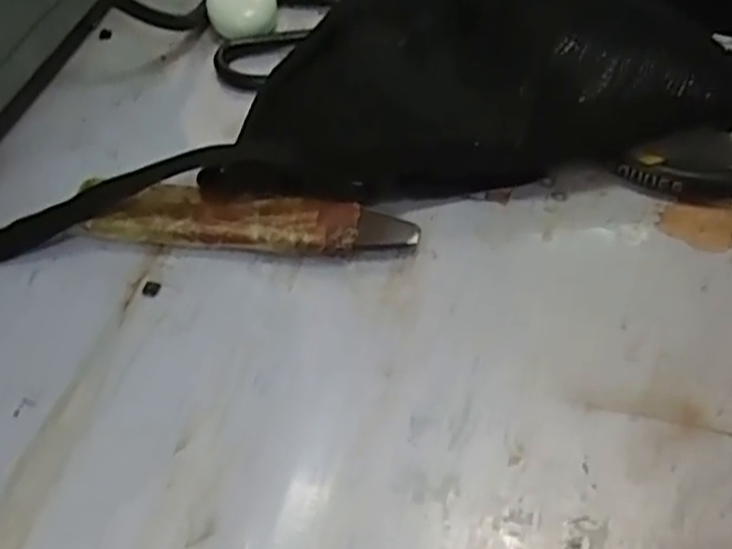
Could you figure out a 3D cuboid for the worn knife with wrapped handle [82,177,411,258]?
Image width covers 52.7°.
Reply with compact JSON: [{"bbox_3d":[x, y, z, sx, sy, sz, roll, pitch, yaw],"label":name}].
[{"bbox_3d":[-0.065,-0.028,0.395,0.179,0.018,0.034,5,52,6],"label":"worn knife with wrapped handle"}]

